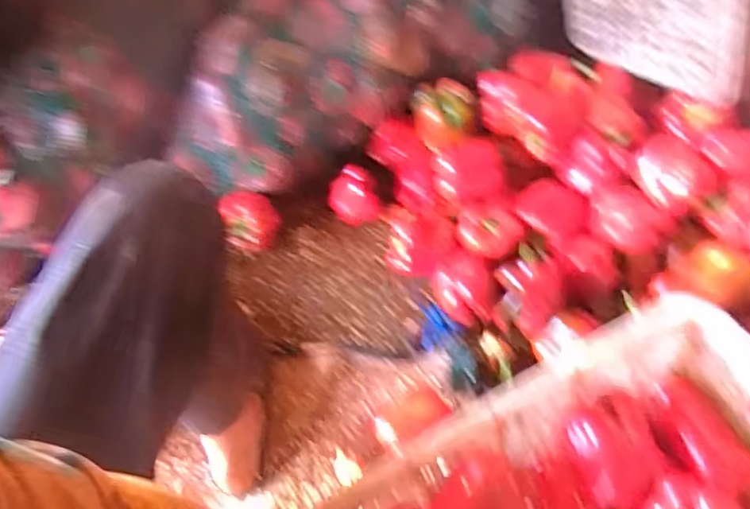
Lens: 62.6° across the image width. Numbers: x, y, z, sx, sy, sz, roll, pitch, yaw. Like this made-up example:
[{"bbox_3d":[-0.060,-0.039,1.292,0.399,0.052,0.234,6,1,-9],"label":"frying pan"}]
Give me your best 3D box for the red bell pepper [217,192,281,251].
[{"bbox_3d":[-0.194,-0.046,0.999,0.086,0.084,0.075,-12,56,-9],"label":"red bell pepper"}]

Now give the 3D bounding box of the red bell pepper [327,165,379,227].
[{"bbox_3d":[-0.038,-0.086,1.019,0.063,0.083,0.076,-25,59,-17],"label":"red bell pepper"}]

